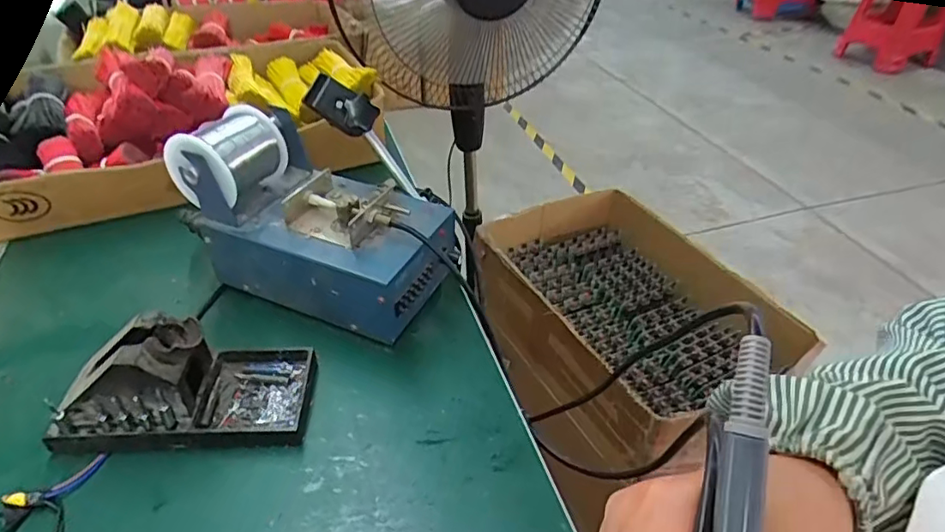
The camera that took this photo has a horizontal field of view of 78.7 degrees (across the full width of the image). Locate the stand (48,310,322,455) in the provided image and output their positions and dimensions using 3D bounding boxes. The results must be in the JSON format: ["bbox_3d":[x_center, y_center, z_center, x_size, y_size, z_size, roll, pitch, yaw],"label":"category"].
[{"bbox_3d":[-0.191,0.070,0.391,0.152,0.069,0.080,0,38,-1],"label":"stand"}]

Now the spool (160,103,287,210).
[{"bbox_3d":[-0.202,-0.087,0.483,0.070,0.068,0.078,15,41,17],"label":"spool"}]

